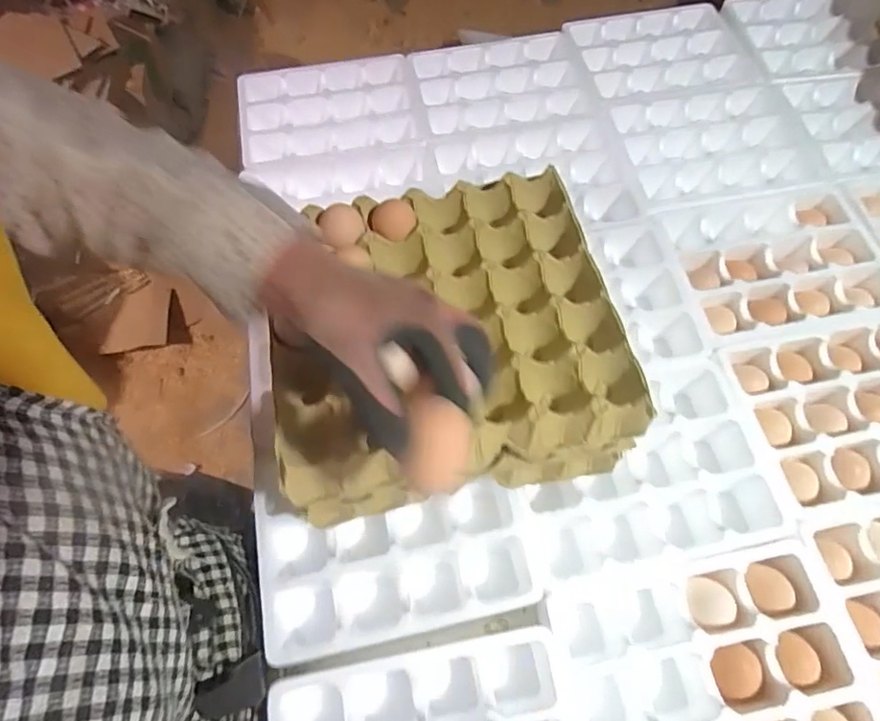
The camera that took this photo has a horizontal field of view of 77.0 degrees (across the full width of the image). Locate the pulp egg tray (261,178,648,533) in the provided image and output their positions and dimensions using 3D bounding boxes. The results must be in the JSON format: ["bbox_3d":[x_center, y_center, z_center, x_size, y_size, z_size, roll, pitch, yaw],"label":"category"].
[{"bbox_3d":[0.002,-0.030,0.474,0.281,0.043,0.279,-10,65,-5],"label":"pulp egg tray"}]

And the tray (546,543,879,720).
[{"bbox_3d":[0.227,0.280,0.479,0.230,0.071,0.187,-9,65,-3],"label":"tray"}]

